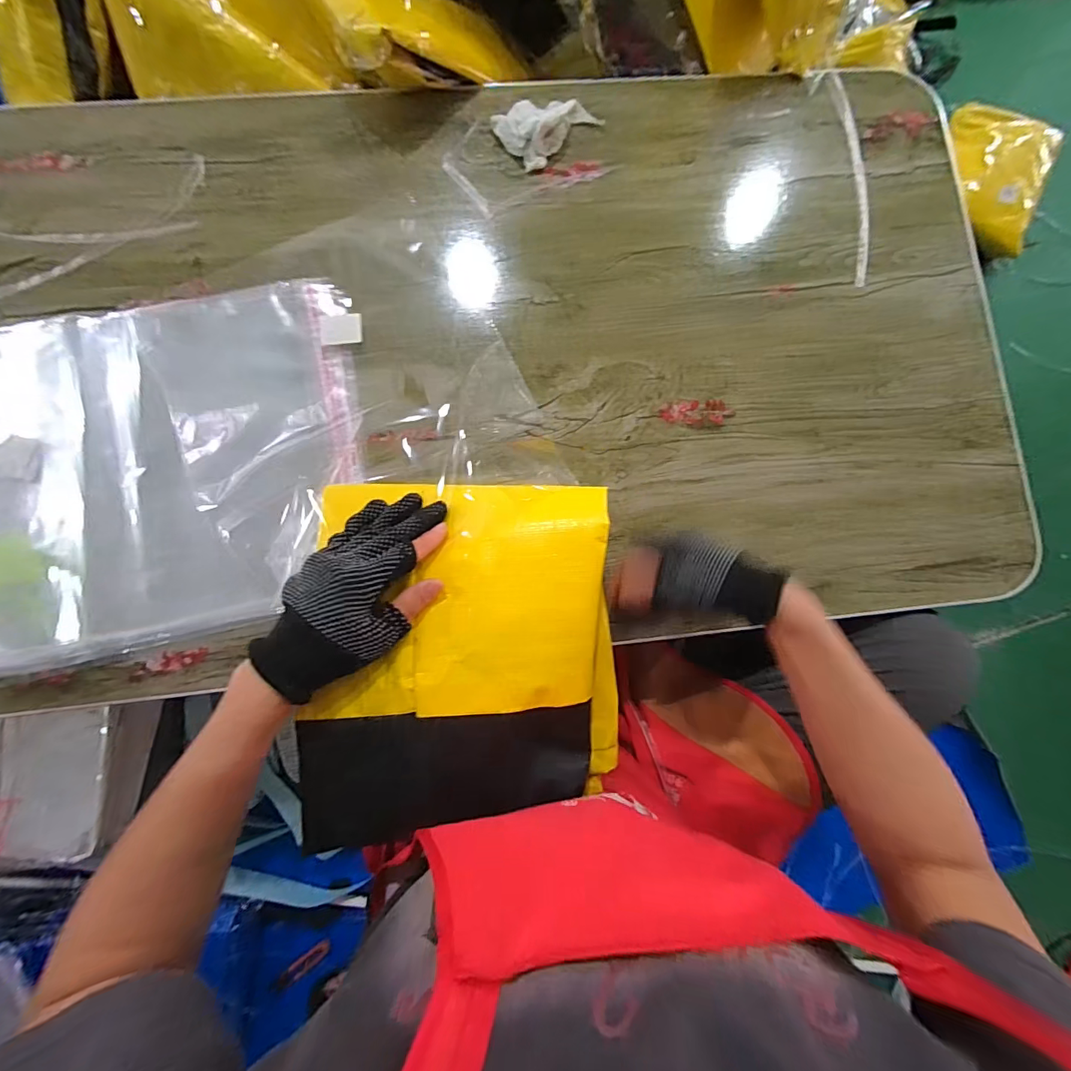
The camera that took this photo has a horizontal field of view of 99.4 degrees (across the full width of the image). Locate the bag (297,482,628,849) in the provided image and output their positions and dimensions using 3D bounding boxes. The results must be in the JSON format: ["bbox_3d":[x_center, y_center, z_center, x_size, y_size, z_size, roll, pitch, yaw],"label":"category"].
[{"bbox_3d":[-0.047,0.084,0.354,0.235,0.054,0.256,-1,82,-3],"label":"bag"}]

